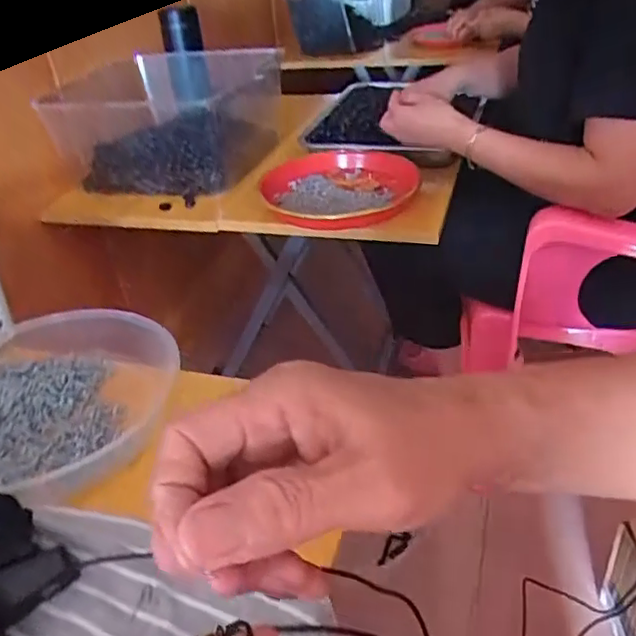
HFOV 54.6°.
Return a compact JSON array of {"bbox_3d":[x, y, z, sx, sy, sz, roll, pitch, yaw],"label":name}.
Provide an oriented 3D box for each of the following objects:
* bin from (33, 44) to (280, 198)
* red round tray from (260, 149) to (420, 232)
[{"bbox_3d":[-0.238,-0.334,1.013,0.317,0.130,0.349,-1,36,8],"label":"bin"},{"bbox_3d":[0.025,-0.173,0.844,0.209,0.036,0.205,5,37,16],"label":"red round tray"}]

